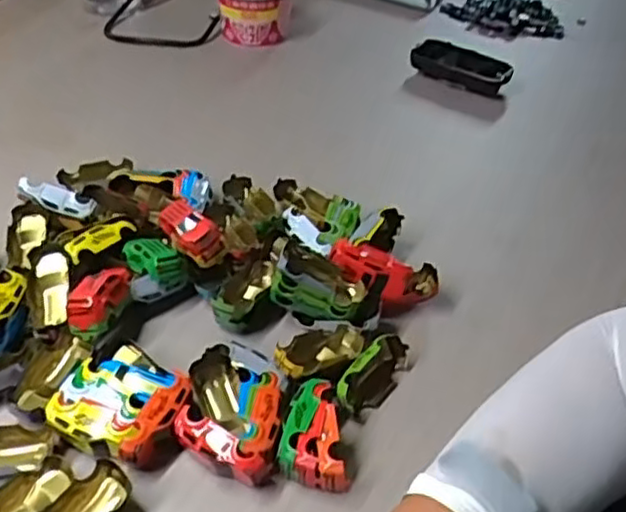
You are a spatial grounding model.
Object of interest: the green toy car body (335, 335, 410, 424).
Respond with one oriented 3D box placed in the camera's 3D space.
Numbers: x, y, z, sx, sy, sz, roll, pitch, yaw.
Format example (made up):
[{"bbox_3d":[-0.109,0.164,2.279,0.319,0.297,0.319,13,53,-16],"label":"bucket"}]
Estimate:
[{"bbox_3d":[0.041,0.079,0.466,0.024,0.022,0.065,27,46,24],"label":"green toy car body"}]

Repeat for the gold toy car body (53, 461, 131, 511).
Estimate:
[{"bbox_3d":[-0.130,0.143,0.389,0.027,0.015,0.059,26,46,24],"label":"gold toy car body"}]

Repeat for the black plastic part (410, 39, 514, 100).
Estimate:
[{"bbox_3d":[0.157,-0.202,0.745,0.104,0.030,0.043,30,48,27],"label":"black plastic part"}]

